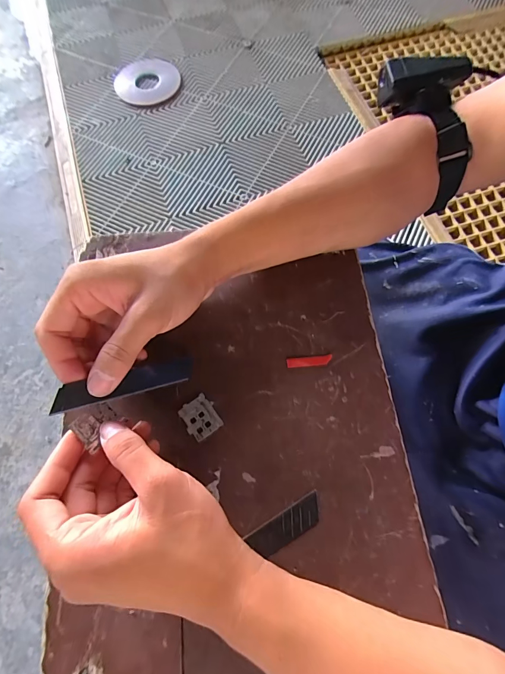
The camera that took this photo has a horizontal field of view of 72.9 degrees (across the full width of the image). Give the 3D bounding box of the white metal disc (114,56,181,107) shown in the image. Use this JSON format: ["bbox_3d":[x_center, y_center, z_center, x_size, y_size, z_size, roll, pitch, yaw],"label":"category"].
[{"bbox_3d":[-0.322,-0.766,1.017,0.175,0.025,0.205,-32,68,-4],"label":"white metal disc"}]

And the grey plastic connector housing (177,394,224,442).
[{"bbox_3d":[-0.040,0.061,0.260,0.025,0.004,0.029,-30,74,-10],"label":"grey plastic connector housing"}]

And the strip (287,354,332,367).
[{"bbox_3d":[0.046,0.019,0.280,0.036,0.004,0.008,-5,72,-2],"label":"strip"}]

